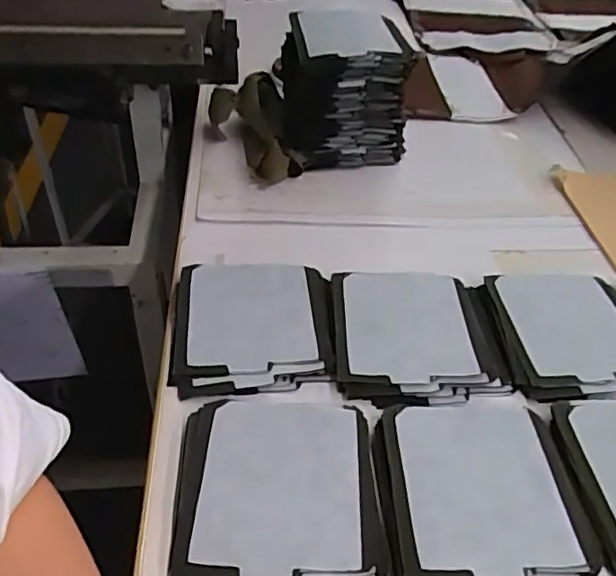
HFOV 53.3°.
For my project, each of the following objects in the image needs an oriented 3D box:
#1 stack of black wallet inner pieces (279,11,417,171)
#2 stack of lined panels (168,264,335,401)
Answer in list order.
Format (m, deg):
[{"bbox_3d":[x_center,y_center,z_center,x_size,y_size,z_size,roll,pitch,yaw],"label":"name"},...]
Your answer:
[{"bbox_3d":[0.039,-0.237,0.754,0.146,0.161,0.112,-12,43,-16],"label":"stack of black wallet inner pieces"},{"bbox_3d":[-0.047,0.030,0.540,0.136,0.014,0.149,-2,41,-5],"label":"stack of lined panels"}]

